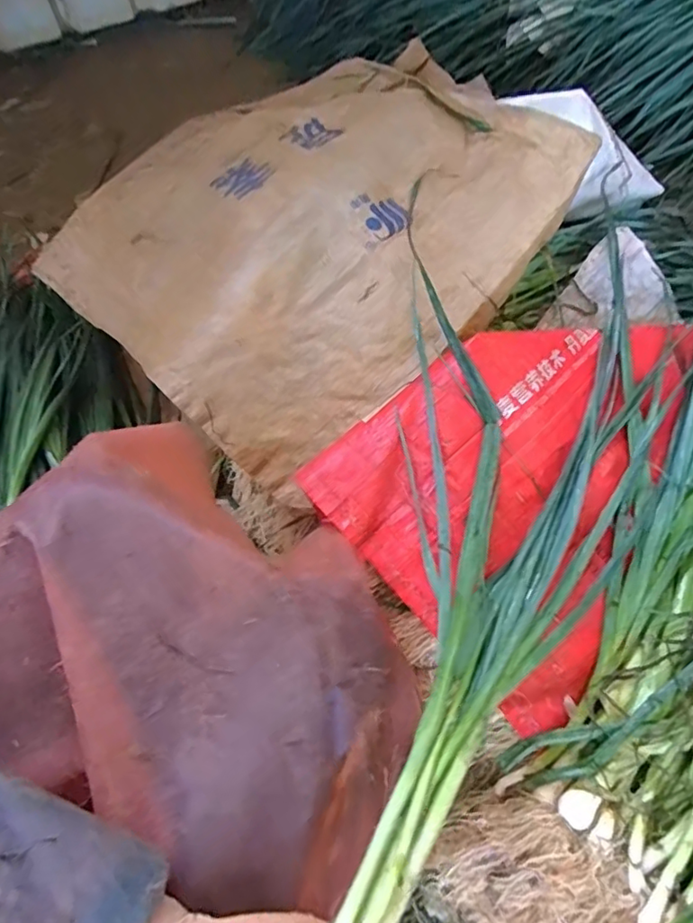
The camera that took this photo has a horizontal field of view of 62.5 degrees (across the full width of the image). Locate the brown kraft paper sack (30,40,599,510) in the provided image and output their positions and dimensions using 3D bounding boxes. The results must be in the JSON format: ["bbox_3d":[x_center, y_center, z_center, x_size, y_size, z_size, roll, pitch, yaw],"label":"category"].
[{"bbox_3d":[-0.060,-0.292,0.719,0.531,0.154,0.516,40,68,21],"label":"brown kraft paper sack"}]

